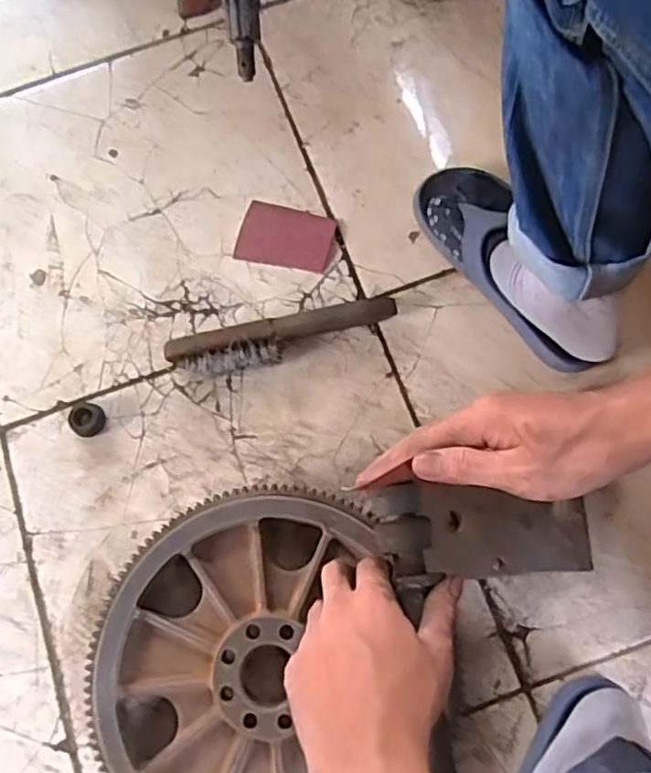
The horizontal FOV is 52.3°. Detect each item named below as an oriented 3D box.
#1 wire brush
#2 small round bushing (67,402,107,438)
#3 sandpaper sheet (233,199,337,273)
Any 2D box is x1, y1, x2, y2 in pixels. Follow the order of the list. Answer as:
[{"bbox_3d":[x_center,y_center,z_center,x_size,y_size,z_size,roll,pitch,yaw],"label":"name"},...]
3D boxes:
[{"bbox_3d":[-0.043,-0.049,0.684,0.232,0.036,0.045,-13,76,-2],"label":"wire brush"},{"bbox_3d":[-0.243,0.035,0.678,0.038,0.021,0.034,40,80,10],"label":"small round bushing"},{"bbox_3d":[-0.044,-0.164,0.729,0.100,0.004,0.070,13,76,8],"label":"sandpaper sheet"}]

